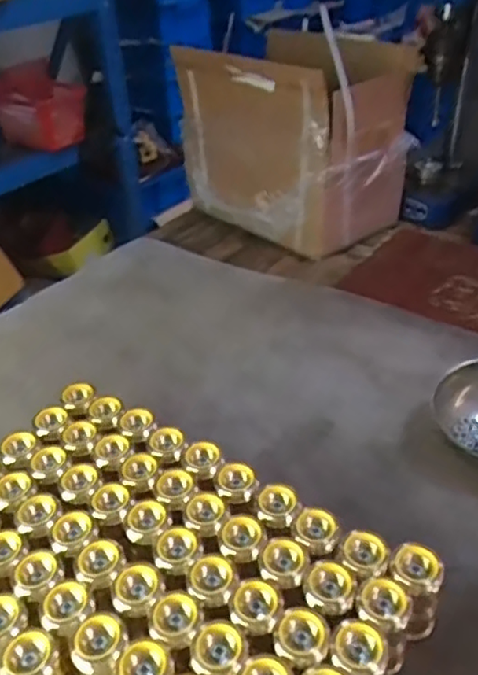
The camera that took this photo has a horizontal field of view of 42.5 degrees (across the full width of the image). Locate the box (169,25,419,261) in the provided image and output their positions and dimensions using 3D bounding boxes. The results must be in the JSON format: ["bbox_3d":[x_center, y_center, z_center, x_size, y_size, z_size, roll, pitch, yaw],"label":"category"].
[{"bbox_3d":[0.081,-0.300,0.897,0.196,0.223,0.293,-30,44,-31],"label":"box"}]

